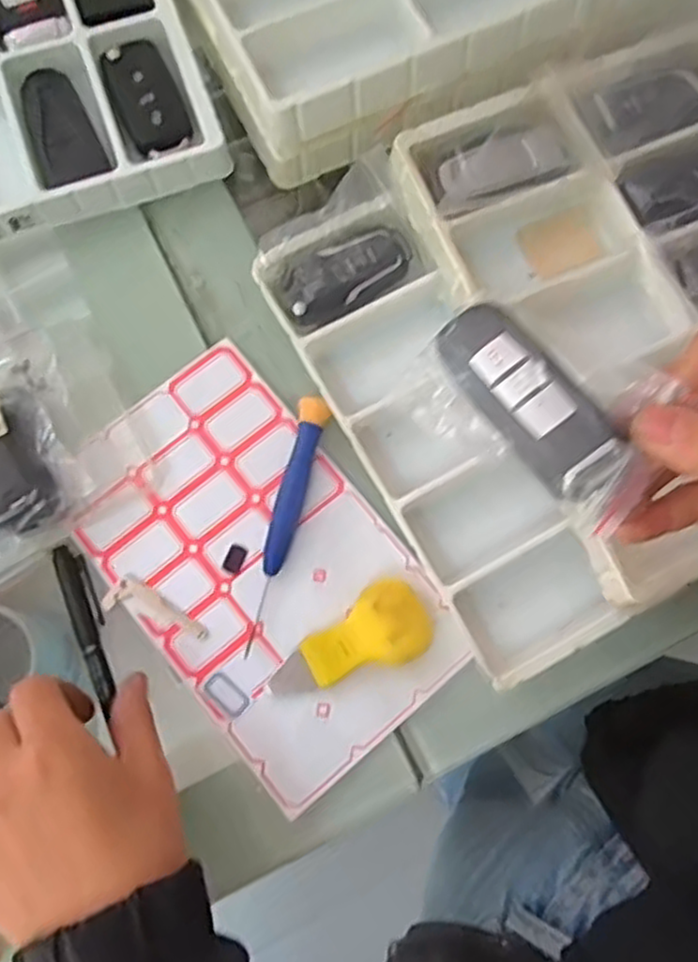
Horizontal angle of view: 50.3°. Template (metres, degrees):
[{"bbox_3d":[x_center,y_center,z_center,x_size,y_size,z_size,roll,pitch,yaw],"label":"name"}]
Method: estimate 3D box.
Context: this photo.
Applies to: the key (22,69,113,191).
[{"bbox_3d":[-0.149,-0.183,0.386,0.034,0.013,0.073,-21,79,-5],"label":"key"}]

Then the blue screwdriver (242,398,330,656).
[{"bbox_3d":[-0.030,0.019,0.354,0.015,0.011,0.122,13,78,2],"label":"blue screwdriver"}]

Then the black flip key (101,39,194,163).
[{"bbox_3d":[-0.106,-0.201,0.392,0.034,0.012,0.066,-24,79,-6],"label":"black flip key"}]

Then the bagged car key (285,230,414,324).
[{"bbox_3d":[0.000,-0.103,0.370,0.068,0.010,0.030,-29,80,-7],"label":"bagged car key"}]

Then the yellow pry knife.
[{"bbox_3d":[0.002,0.079,0.342,0.076,0.015,0.036,-36,81,-8],"label":"yellow pry knife"}]

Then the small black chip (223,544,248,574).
[{"bbox_3d":[-0.055,0.037,0.355,0.008,0.004,0.014,22,78,4],"label":"small black chip"}]

